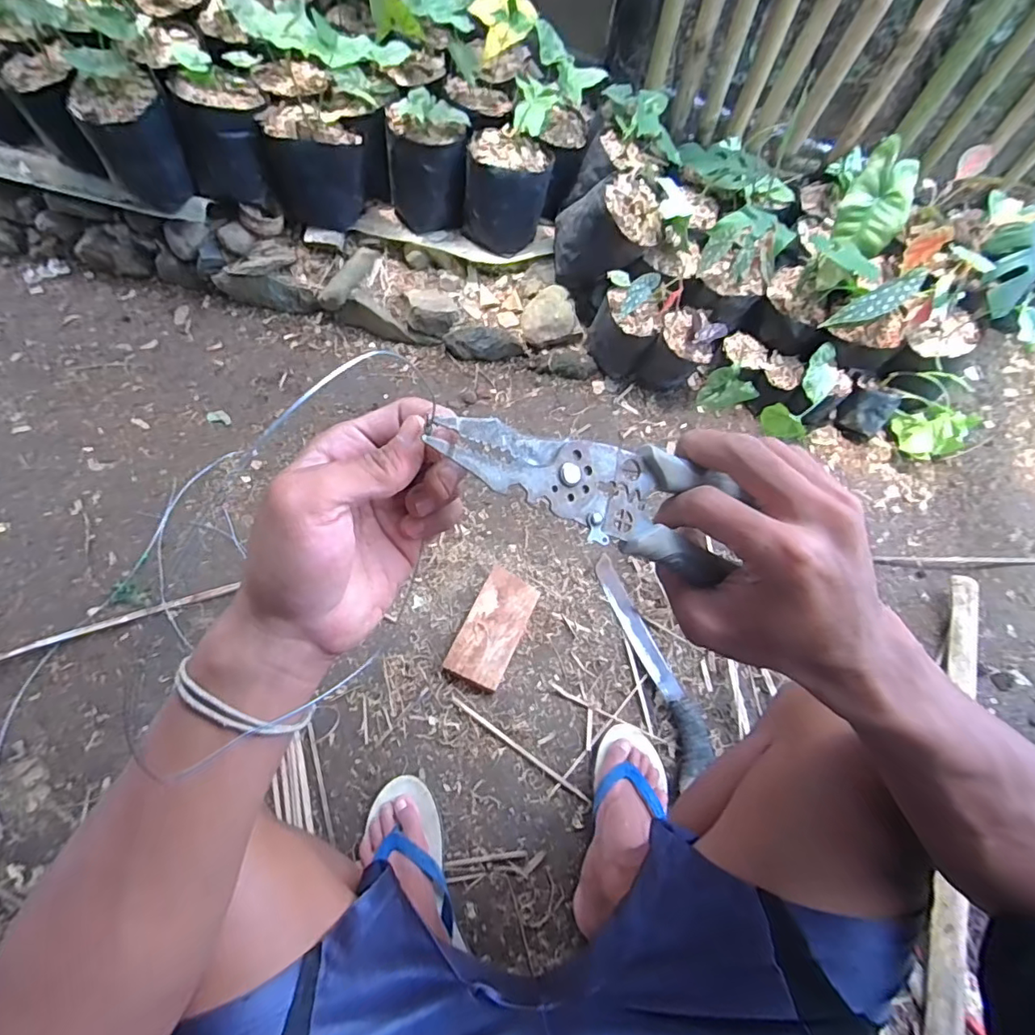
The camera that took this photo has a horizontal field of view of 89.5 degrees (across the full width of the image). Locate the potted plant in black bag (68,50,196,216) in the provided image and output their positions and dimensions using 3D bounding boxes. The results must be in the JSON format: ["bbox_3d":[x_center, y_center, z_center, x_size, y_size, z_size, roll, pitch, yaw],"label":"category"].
[{"bbox_3d":[-0.694,-0.692,0.944,0.141,0.204,0.116,-31,71,-18],"label":"potted plant in black bag"}]

